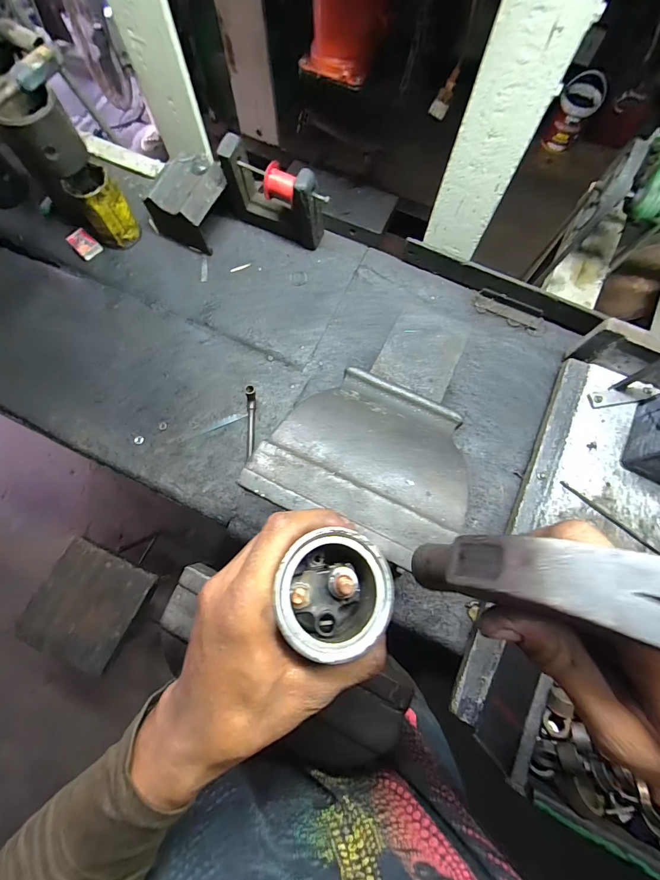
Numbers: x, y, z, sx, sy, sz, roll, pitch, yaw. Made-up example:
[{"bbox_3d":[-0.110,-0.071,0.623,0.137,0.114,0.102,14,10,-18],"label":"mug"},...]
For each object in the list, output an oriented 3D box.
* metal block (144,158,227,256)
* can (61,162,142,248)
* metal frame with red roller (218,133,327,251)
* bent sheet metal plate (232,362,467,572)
[{"bbox_3d":[-0.254,-0.434,0.660,0.126,0.093,0.131,31,77,7],"label":"metal block"},{"bbox_3d":[-0.401,-0.413,0.643,0.074,0.117,0.073,0,75,-1],"label":"can"},{"bbox_3d":[-0.101,-0.424,0.629,0.210,0.146,0.055,26,76,6],"label":"metal frame with red roller"},{"bbox_3d":[0.047,0.005,0.349,0.178,0.023,0.195,25,47,8],"label":"bent sheet metal plate"}]

